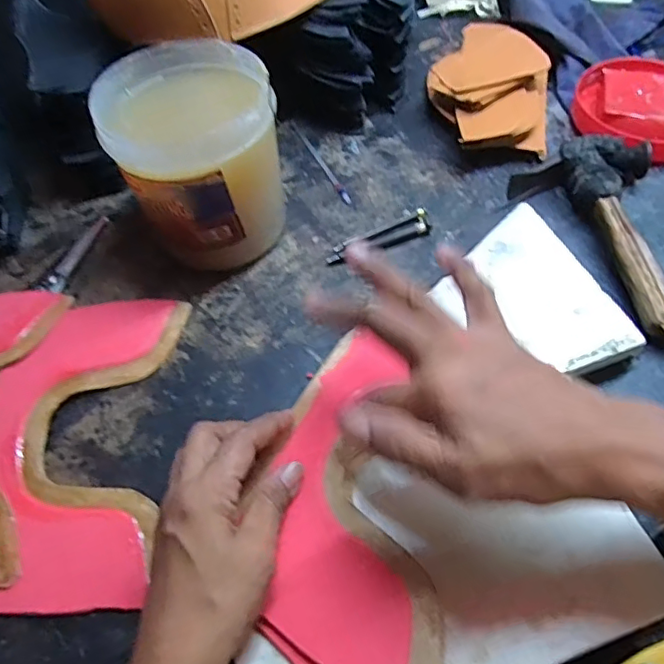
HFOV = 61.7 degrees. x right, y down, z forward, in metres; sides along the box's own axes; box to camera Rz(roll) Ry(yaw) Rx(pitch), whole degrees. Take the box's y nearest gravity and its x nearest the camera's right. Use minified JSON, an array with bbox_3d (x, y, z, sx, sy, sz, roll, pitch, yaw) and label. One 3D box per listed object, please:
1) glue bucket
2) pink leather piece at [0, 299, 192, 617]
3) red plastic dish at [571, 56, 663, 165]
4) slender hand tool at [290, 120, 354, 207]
[{"bbox_3d":[-0.097,-0.127,0.426,0.114,0.131,0.111,-2,56,3],"label":"glue bucket"},{"bbox_3d":[-0.177,0.068,0.374,0.131,0.012,0.217,-4,56,2],"label":"pink leather piece"},{"bbox_3d":[0.280,-0.201,0.501,0.119,0.029,0.116,-2,56,3],"label":"red plastic dish"},{"bbox_3d":[-0.010,-0.158,0.513,0.008,0.004,0.129,-23,57,-10],"label":"slender hand tool"}]

